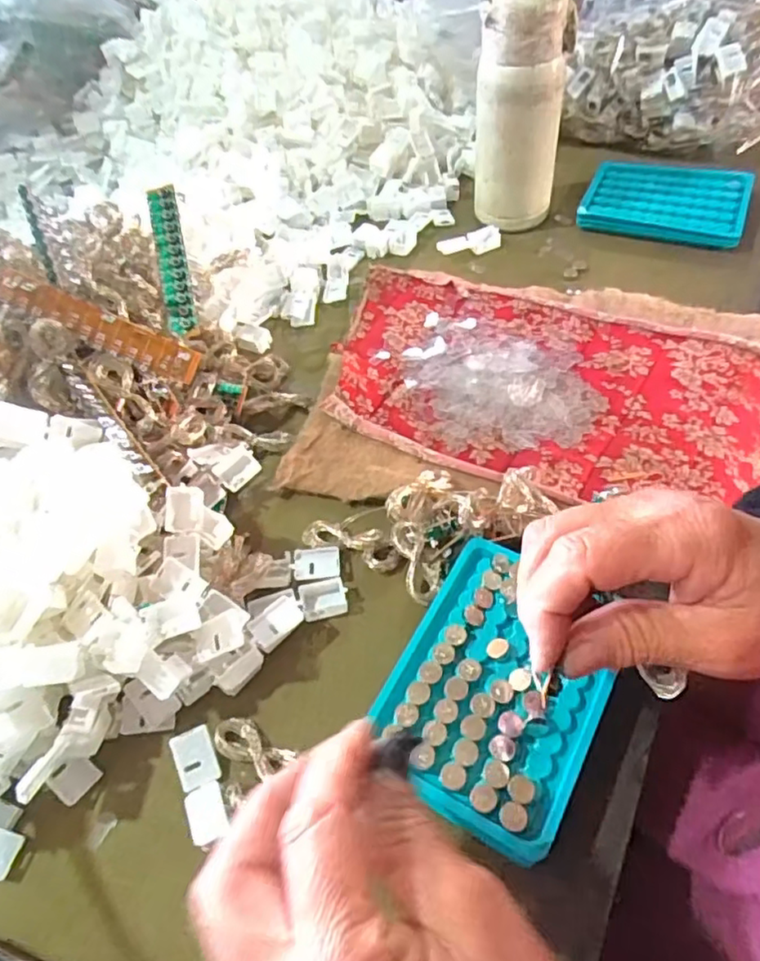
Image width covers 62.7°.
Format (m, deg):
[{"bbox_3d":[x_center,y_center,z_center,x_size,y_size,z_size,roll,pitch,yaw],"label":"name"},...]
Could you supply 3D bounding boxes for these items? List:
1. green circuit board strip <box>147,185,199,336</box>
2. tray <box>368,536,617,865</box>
[{"bbox_3d":[-0.148,-0.158,0.444,0.021,0.009,0.121,-13,75,-4],"label":"green circuit board strip"},{"bbox_3d":[0.059,0.098,0.306,0.093,0.012,0.128,24,61,20],"label":"tray"}]

